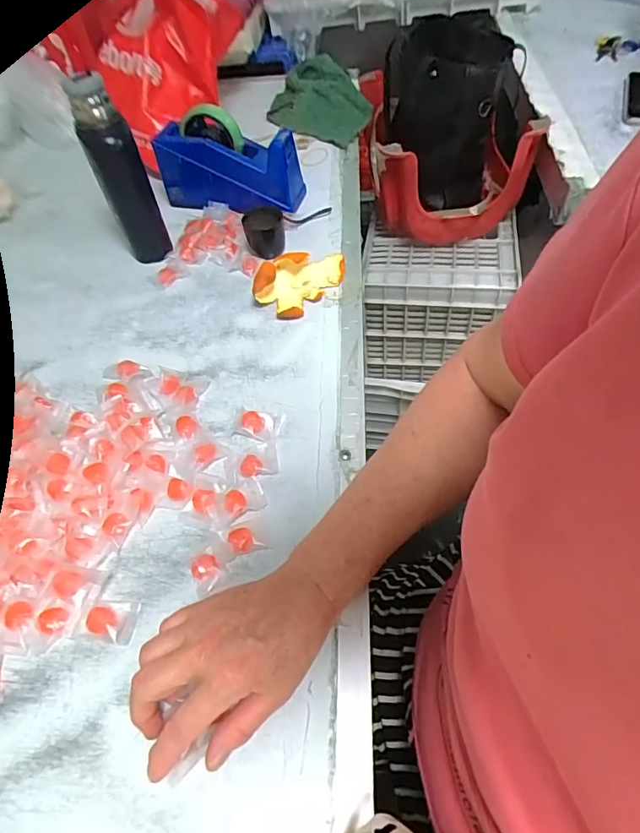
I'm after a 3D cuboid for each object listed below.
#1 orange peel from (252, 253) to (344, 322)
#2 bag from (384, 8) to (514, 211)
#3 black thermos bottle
[{"bbox_3d":[-0.023,-0.171,0.593,0.066,0.049,0.120,32,62,26],"label":"orange peel"},{"bbox_3d":[0.211,-0.510,0.844,0.168,0.221,0.197,7,54,11],"label":"bag"},{"bbox_3d":[-0.240,-0.289,0.595,0.055,0.221,0.049,-26,55,-13],"label":"black thermos bottle"}]

